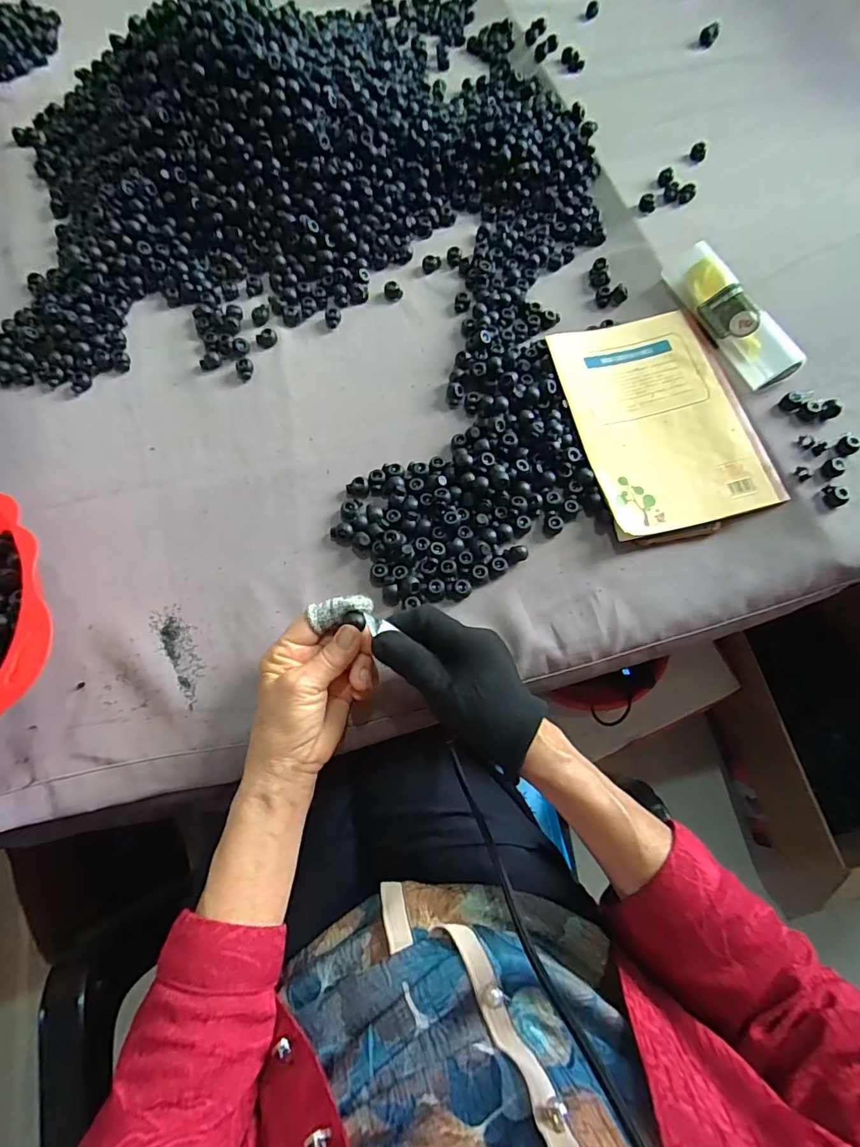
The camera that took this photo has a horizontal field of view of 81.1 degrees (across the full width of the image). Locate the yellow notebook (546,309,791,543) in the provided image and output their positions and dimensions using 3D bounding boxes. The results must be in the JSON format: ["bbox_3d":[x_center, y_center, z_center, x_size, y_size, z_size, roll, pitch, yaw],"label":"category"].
[{"bbox_3d":[0.198,-0.136,0.439,0.141,0.016,0.205,-12,71,-4],"label":"yellow notebook"}]

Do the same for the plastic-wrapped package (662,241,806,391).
[{"bbox_3d":[0.268,-0.234,0.453,0.039,0.026,0.155,-21,72,-7],"label":"plastic-wrapped package"}]

